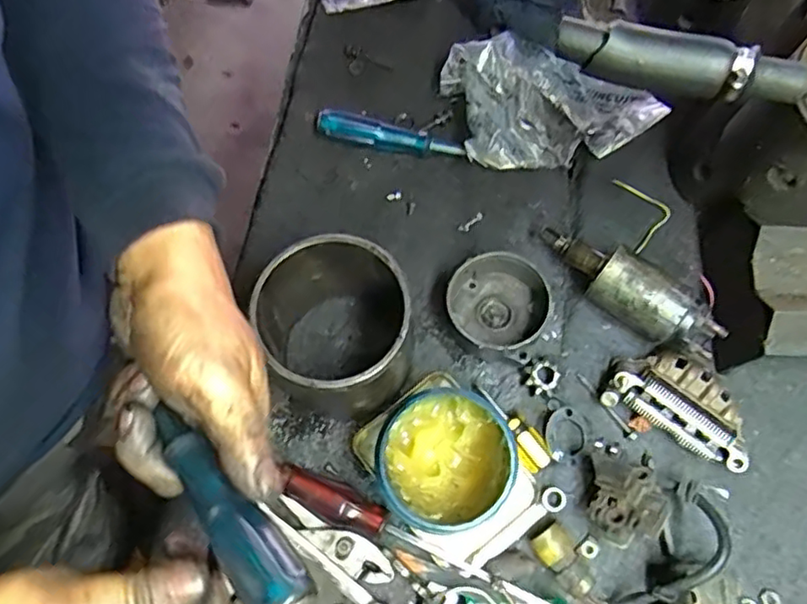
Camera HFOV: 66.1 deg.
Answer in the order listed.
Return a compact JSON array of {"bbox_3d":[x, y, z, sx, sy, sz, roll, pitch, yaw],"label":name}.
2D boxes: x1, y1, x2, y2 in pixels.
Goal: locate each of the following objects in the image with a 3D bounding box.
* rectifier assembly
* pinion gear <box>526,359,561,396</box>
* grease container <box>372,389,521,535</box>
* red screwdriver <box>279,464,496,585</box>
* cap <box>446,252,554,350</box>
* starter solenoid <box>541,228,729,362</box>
[{"bbox_3d":[0.216,0.076,0.483,0.109,0.038,0.063,29,73,8],"label":"rectifier assembly"},{"bbox_3d":[0.111,0.061,0.495,0.022,0.016,0.025,12,71,3],"label":"pinion gear"},{"bbox_3d":[0.026,0.110,0.430,0.089,0.086,0.090,0,71,-1],"label":"grease container"},{"bbox_3d":[-0.016,0.165,0.458,0.169,0.027,0.025,25,72,7],"label":"red screwdriver"},{"bbox_3d":[0.077,0.000,0.505,0.079,0.037,0.072,0,71,-1],"label":"cap"},{"bbox_3d":[0.178,-0.009,0.503,0.159,0.054,0.044,40,75,11],"label":"starter solenoid"}]

